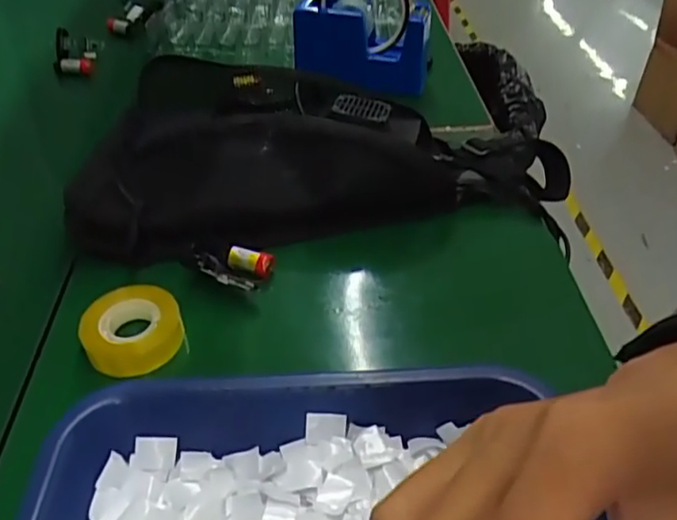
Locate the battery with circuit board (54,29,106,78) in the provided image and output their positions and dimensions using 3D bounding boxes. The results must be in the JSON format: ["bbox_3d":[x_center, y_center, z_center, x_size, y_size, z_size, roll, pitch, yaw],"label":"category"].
[{"bbox_3d":[-0.271,-0.214,0.634,0.054,0.036,0.023,10,43,9],"label":"battery with circuit board"}]

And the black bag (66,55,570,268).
[{"bbox_3d":[0.009,-0.079,0.455,0.381,0.089,0.155,-1,42,-5],"label":"black bag"}]

